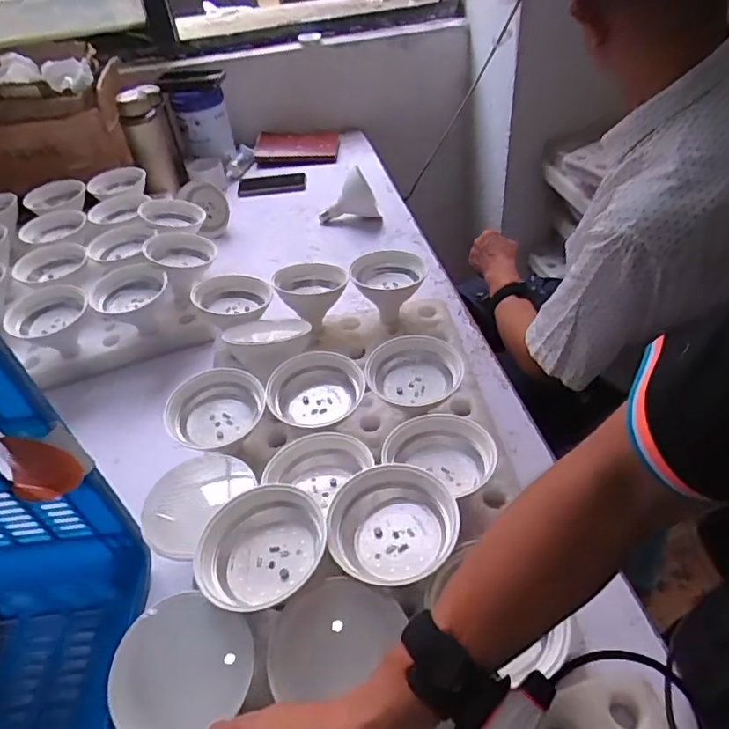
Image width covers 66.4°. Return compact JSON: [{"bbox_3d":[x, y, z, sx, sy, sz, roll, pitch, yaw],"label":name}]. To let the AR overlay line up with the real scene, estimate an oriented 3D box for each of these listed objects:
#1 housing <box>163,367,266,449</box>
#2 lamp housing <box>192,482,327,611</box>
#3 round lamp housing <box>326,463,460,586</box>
[{"bbox_3d":[-0.179,0.061,0.669,0.091,0.063,0.109,41,58,19],"label":"housing"},{"bbox_3d":[-0.088,0.165,0.493,0.113,0.045,0.105,-15,45,-9],"label":"lamp housing"},{"bbox_3d":[0.025,0.147,0.499,0.112,0.040,0.108,-6,45,1],"label":"round lamp housing"}]

